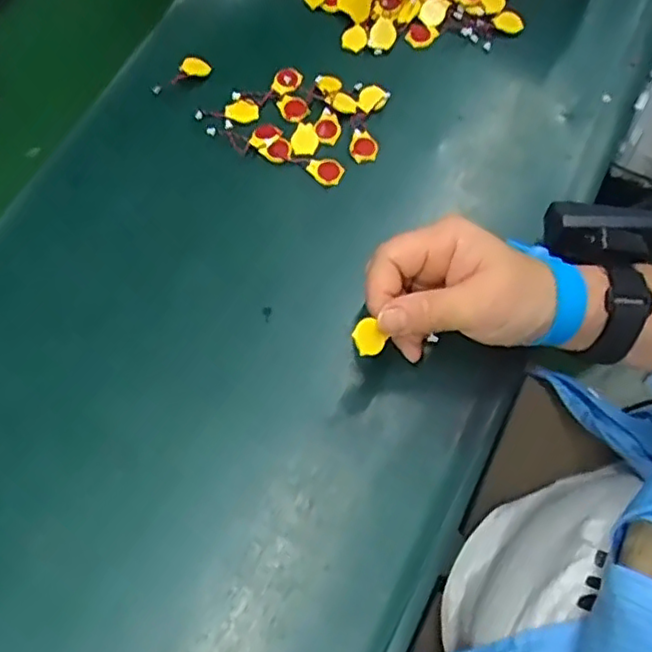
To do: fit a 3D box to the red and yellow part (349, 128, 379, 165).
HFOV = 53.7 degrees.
[{"bbox_3d":[0.027,-0.131,0.467,0.019,0.005,0.026,-15,68,-5],"label":"red and yellow part"}]

